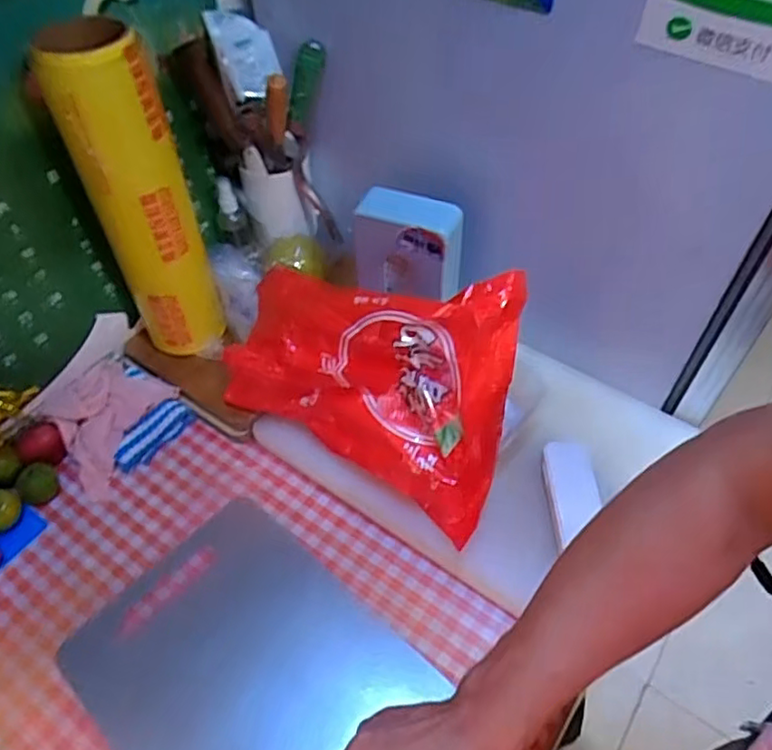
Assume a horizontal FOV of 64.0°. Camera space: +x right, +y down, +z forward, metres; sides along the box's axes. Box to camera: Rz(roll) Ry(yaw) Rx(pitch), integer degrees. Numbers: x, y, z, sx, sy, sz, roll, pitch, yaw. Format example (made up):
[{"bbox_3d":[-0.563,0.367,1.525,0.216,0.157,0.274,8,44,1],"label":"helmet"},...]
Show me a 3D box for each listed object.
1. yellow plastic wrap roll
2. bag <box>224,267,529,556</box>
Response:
[{"bbox_3d":[-0.253,-0.169,0.656,0.094,0.342,0.078,-22,54,-16],"label":"yellow plastic wrap roll"},{"bbox_3d":[-0.022,-0.021,0.637,0.329,0.207,0.190,22,55,18],"label":"bag"}]

